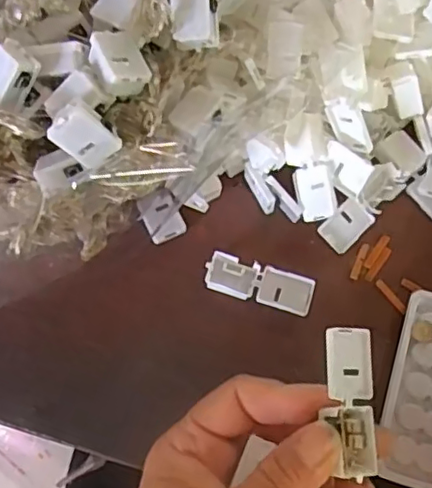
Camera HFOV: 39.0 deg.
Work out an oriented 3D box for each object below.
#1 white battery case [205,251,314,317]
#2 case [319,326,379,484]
[{"bbox_3d":[0.023,0.021,0.320,0.055,0.011,0.020,18,73,6],"label":"white battery case"},{"bbox_3d":[0.052,0.060,0.234,0.021,0.004,0.054,7,75,-23],"label":"case"}]

